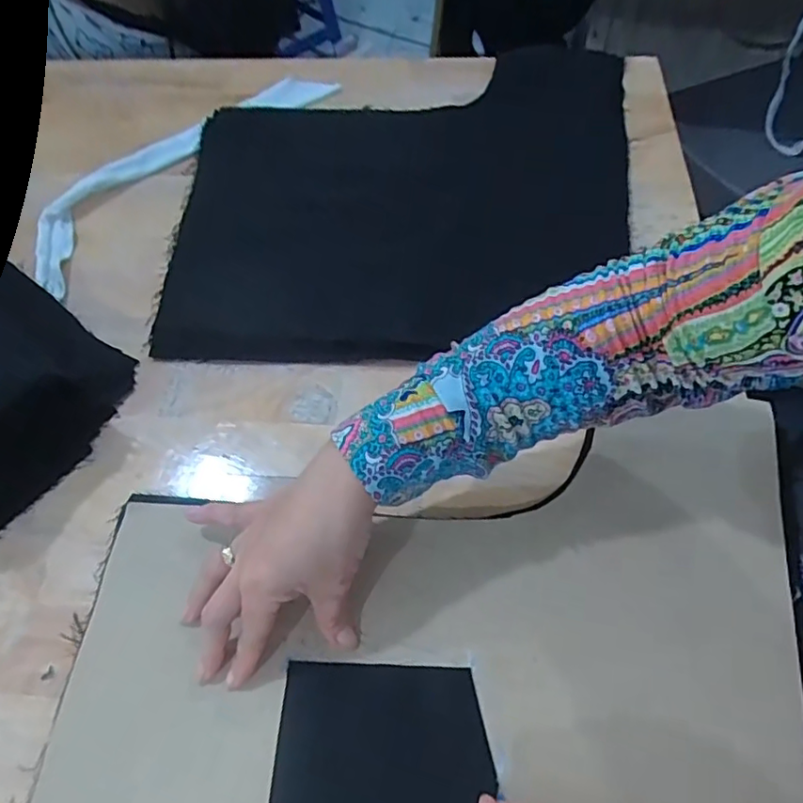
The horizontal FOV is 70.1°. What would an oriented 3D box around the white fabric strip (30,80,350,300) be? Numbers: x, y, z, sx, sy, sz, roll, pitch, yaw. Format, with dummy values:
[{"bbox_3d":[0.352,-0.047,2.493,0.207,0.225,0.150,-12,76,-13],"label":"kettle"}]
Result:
[{"bbox_3d":[-0.241,-0.266,0.626,0.103,0.015,0.400,31,66,21],"label":"white fabric strip"}]

